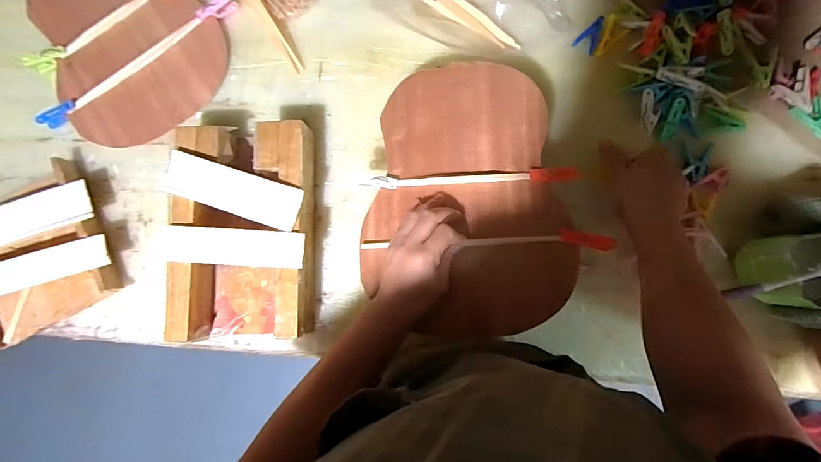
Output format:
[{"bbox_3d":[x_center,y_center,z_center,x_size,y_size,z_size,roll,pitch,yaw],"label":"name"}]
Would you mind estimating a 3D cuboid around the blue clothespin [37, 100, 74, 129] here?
[{"bbox_3d":[-0.500,-0.165,0.558,0.057,0.017,0.017,-25,83,0],"label":"blue clothespin"}]

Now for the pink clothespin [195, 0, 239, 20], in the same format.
[{"bbox_3d":[-0.278,-0.319,0.563,0.054,0.024,0.016,-35,83,-1],"label":"pink clothespin"}]

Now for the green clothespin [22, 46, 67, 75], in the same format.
[{"bbox_3d":[-0.517,-0.244,0.558,0.057,0.016,0.024,-15,83,2],"label":"green clothespin"}]

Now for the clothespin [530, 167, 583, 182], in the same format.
[{"bbox_3d":[0.166,-0.065,0.451,0.055,0.009,0.017,-1,83,3],"label":"clothespin"}]

